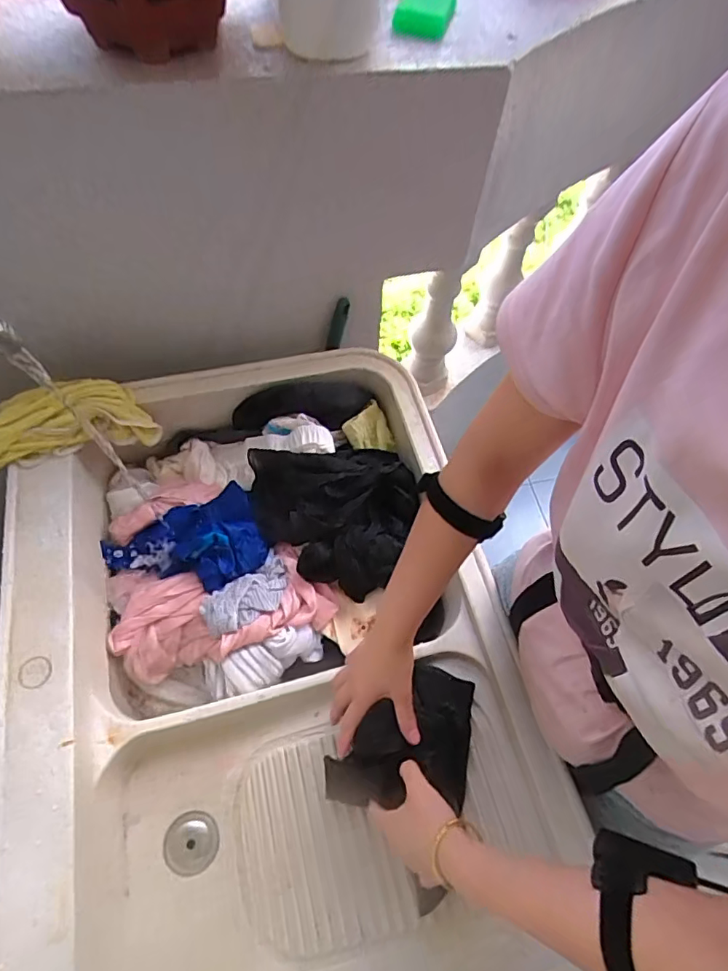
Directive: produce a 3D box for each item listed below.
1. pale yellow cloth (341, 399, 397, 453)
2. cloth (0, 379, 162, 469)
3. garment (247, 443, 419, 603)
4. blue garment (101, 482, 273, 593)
[{"bbox_3d":[0.008,-0.090,0.840,0.074,0.039,0.089,-23,65,-15],"label":"pale yellow cloth"},{"bbox_3d":[-0.424,-0.089,0.737,0.227,0.081,0.091,-20,64,-13],"label":"cloth"},{"bbox_3d":[-0.036,0.030,0.755,0.222,0.059,0.238,1,61,-3],"label":"garment"},{"bbox_3d":[-0.251,0.089,0.744,0.207,0.054,0.138,-25,66,-16],"label":"blue garment"}]

